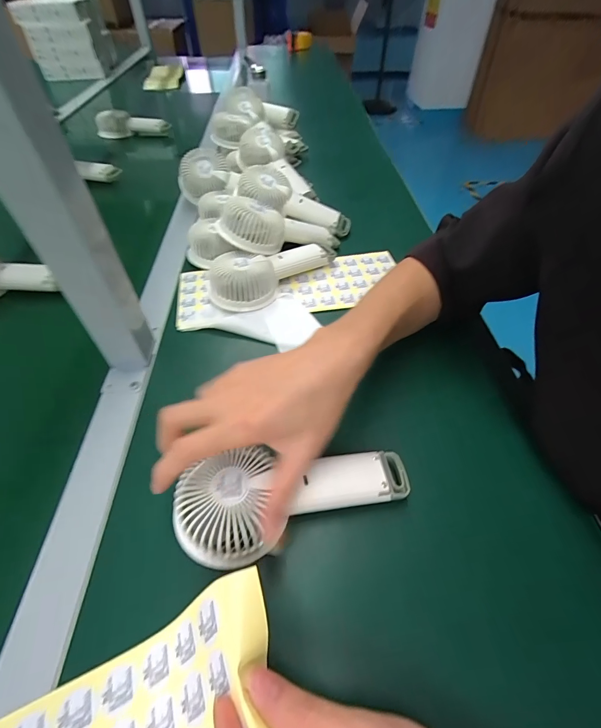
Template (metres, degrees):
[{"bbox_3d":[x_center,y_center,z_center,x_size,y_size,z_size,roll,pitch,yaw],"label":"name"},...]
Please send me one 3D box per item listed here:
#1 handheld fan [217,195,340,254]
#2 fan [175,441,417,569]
[{"bbox_3d":[-0.026,-0.195,0.488,0.183,0.045,0.083,-7,49,-35],"label":"handheld fan"},{"bbox_3d":[-0.003,0.101,0.266,0.184,0.036,0.069,-9,53,-9],"label":"fan"}]

